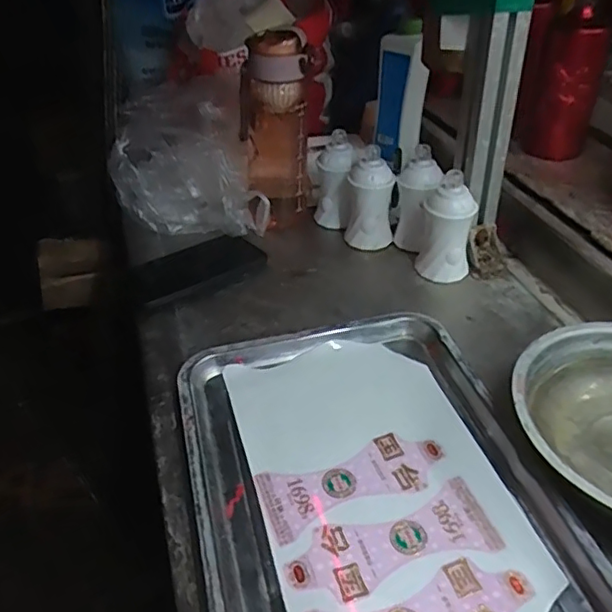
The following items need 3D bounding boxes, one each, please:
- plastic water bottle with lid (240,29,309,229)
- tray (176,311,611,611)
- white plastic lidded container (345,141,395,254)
[{"bbox_3d":[-0.036,-0.206,0.709,0.076,0.213,0.072,-14,40,-9],"label":"plastic water bottle with lid"},{"bbox_3d":[0.044,0.131,0.454,0.254,0.027,0.326,-11,39,-9],"label":"tray"},{"bbox_3d":[0.076,-0.127,0.712,0.059,0.108,0.050,-4,39,3],"label":"white plastic lidded container"}]

